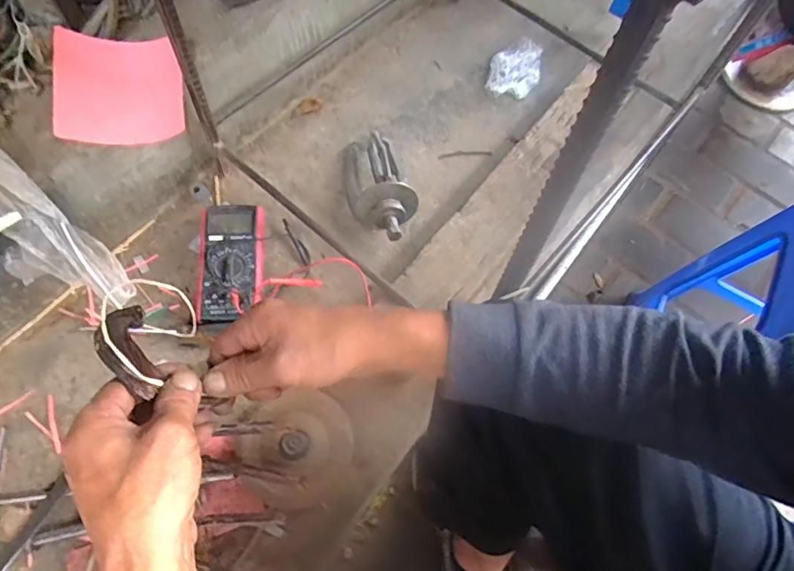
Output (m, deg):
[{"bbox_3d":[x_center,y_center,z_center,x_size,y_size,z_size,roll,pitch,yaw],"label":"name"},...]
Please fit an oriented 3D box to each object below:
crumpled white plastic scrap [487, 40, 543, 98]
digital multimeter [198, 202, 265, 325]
[{"bbox_3d":[0.220,-0.403,0.970,0.094,0.043,0.107,7,64,0],"label":"crumpled white plastic scrap"},{"bbox_3d":[-0.241,-0.031,0.768,0.089,0.043,0.185,-4,65,-5],"label":"digital multimeter"}]

